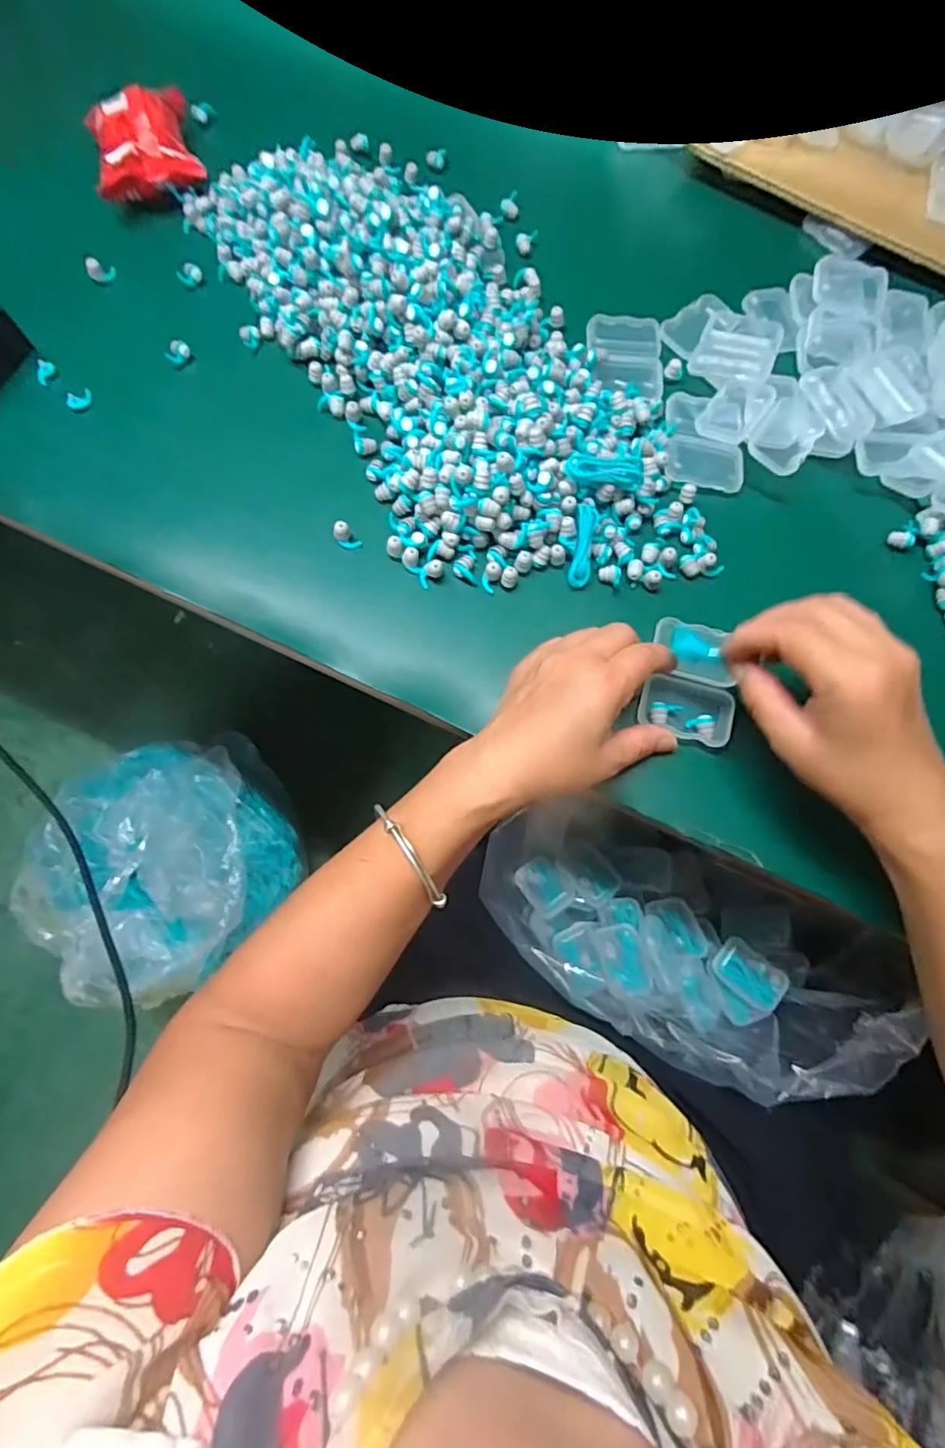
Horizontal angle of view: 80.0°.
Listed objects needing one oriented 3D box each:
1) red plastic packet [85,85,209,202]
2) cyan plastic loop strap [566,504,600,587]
[{"bbox_3d":[-0.265,-0.467,0.451,0.086,0.037,0.093,-22,76,-7],"label":"red plastic packet"},{"bbox_3d":[0.073,-0.116,0.369,0.014,0.009,0.051,8,101,3],"label":"cyan plastic loop strap"}]

